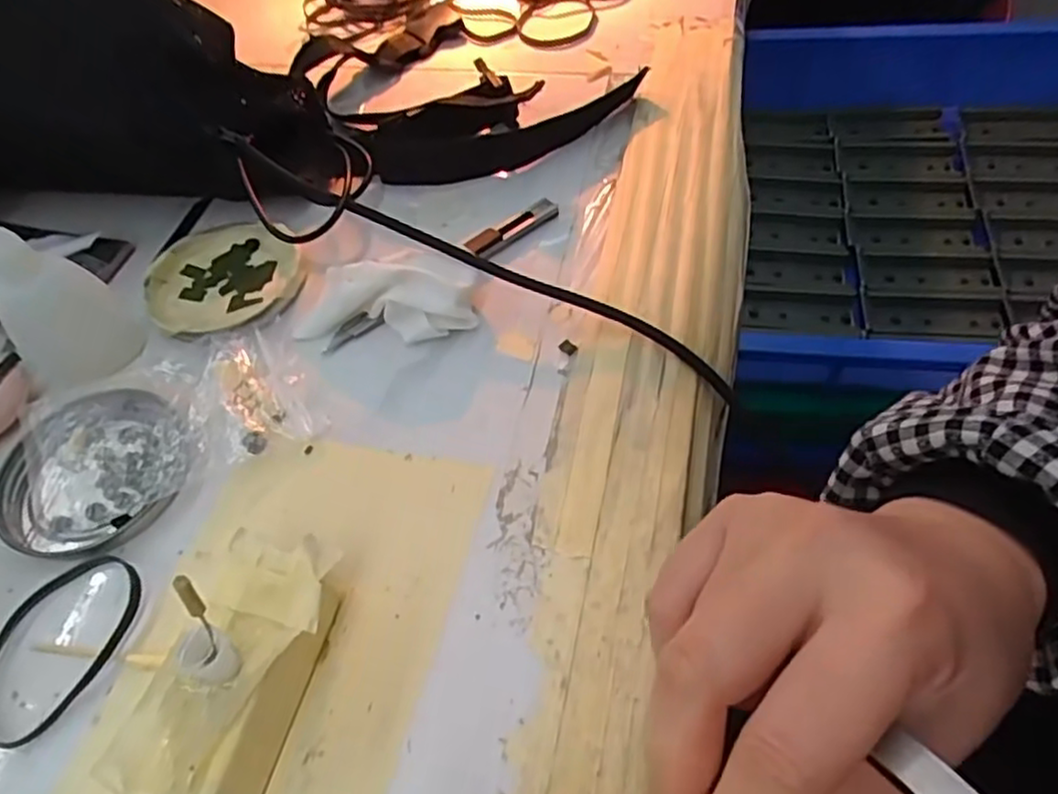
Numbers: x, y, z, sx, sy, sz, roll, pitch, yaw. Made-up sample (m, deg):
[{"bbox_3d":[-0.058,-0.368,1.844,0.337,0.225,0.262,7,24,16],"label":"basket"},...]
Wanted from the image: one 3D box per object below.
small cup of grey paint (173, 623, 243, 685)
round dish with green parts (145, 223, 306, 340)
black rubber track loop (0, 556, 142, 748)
[{"bbox_3d":[-0.098,0.080,0.217,0.012,0.018,0.015,24,61,22],"label":"small cup of grey paint"},{"bbox_3d":[-0.155,-0.060,0.366,0.078,0.011,0.076,-2,55,3],"label":"round dish with green parts"},{"bbox_3d":[-0.178,0.091,0.266,0.048,0.004,0.070,25,61,21],"label":"black rubber track loop"}]

